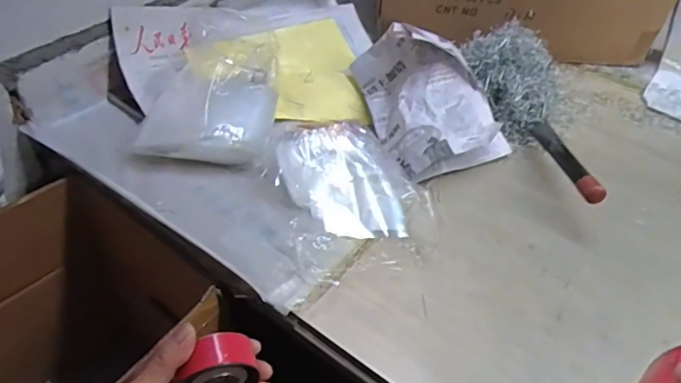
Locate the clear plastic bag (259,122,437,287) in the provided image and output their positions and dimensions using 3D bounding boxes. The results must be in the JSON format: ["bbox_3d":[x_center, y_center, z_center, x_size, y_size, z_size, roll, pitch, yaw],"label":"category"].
[{"bbox_3d":[0.012,-0.009,0.693,0.201,0.035,0.267,-13,47,-20],"label":"clear plastic bag"}]

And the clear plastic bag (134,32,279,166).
[{"bbox_3d":[-0.184,-0.163,0.782,0.185,0.065,0.310,7,43,1],"label":"clear plastic bag"}]

